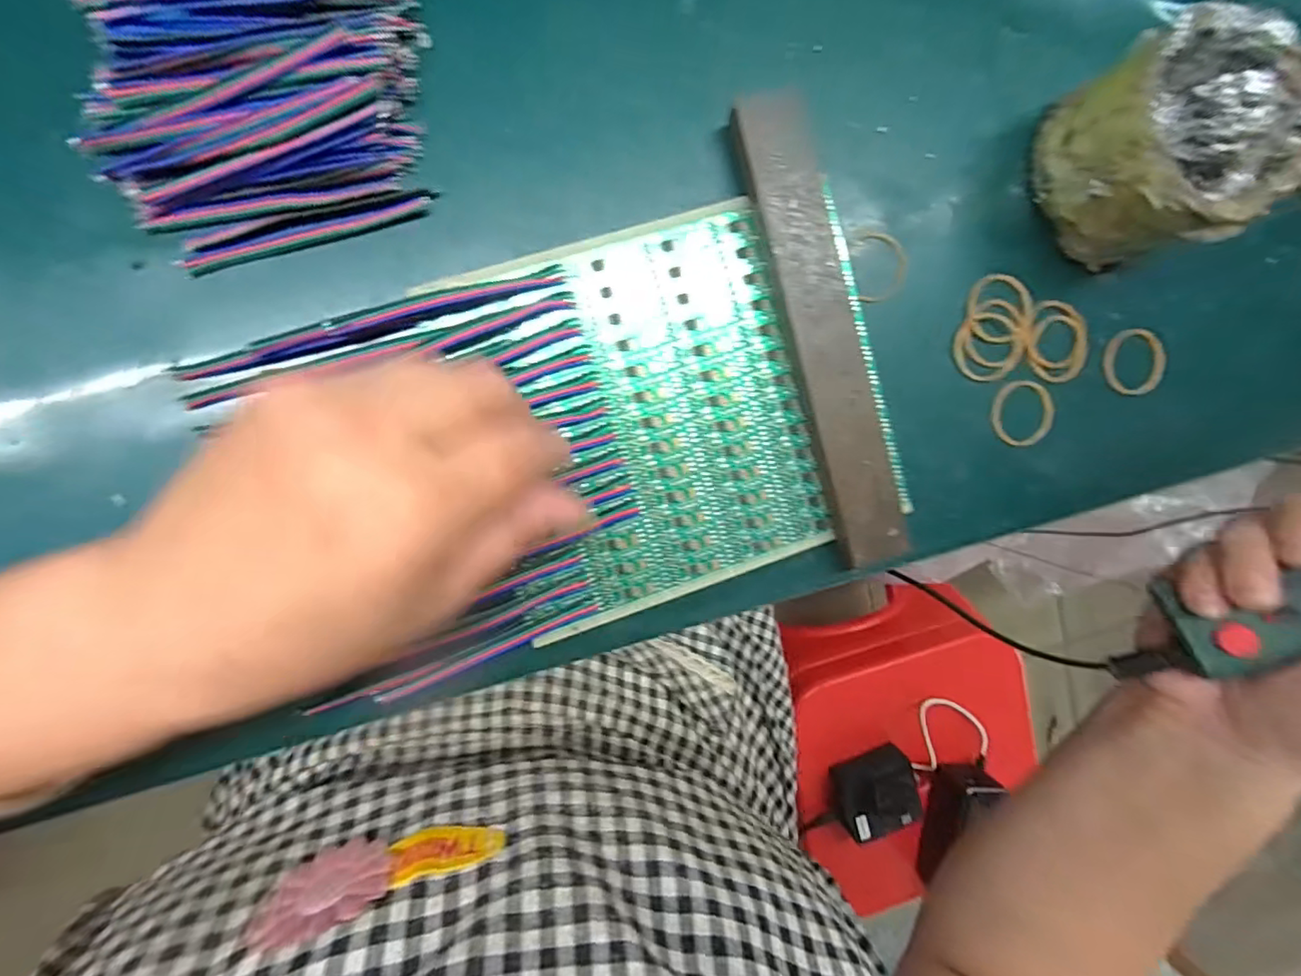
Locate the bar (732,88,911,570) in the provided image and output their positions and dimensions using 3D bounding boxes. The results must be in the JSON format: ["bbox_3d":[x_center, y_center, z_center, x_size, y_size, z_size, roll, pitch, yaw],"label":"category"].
[{"bbox_3d":[0.076,-0.066,0.257,0.032,0.020,0.205,-17,97,-7],"label":"bar"}]

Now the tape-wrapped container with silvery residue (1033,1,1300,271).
[{"bbox_3d":[0.230,-0.151,0.249,0.083,0.064,0.082,-1,95,-8],"label":"tape-wrapped container with silvery residue"}]

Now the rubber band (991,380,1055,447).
[{"bbox_3d":[0.190,-0.038,0.285,0.033,0.004,0.033,-2,95,-8],"label":"rubber band"}]

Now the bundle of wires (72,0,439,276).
[{"bbox_3d":[-0.145,-0.148,0.219,0.125,0.020,0.092,-19,97,-6],"label":"bundle of wires"}]

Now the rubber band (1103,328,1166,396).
[{"bbox_3d":[0.250,-0.065,0.290,0.034,0.004,0.034,-4,95,-8],"label":"rubber band"}]

